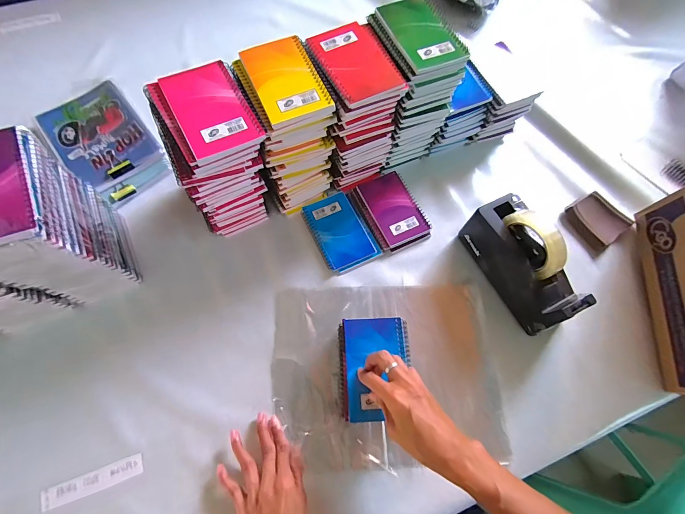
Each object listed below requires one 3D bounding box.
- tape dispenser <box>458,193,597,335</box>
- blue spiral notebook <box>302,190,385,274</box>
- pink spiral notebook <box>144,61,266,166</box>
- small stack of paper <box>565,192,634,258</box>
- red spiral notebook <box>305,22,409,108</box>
[{"bbox_3d":[0.278,0.004,0.500,0.071,0.131,0.193,-25,70,-12],"label":"tape dispenser"},{"bbox_3d":[-0.003,-0.045,0.568,0.094,0.008,0.137,-24,70,-11],"label":"blue spiral notebook"},{"bbox_3d":[-0.160,-0.174,0.390,0.100,0.014,0.132,-30,74,-14],"label":"pink spiral notebook"},{"bbox_3d":[0.455,-0.068,0.590,0.097,0.018,0.090,-35,73,-15],"label":"small stack of paper"},{"bbox_3d":[0.020,-0.259,0.436,0.097,0.013,0.125,-23,70,-11],"label":"red spiral notebook"}]

